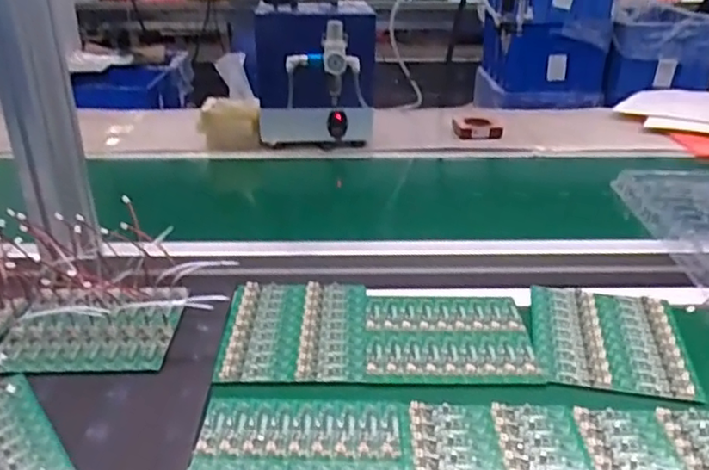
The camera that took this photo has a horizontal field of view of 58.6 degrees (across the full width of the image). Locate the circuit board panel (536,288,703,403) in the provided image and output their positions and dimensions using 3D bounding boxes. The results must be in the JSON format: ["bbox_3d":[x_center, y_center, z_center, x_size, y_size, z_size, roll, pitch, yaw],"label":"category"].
[{"bbox_3d":[0.307,0.124,0.768,0.172,0.010,0.192,6,27,12],"label":"circuit board panel"}]

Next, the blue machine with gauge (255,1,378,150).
[{"bbox_3d":[-0.073,-0.352,1.369,0.250,0.272,0.214,2,26,5],"label":"blue machine with gauge"}]

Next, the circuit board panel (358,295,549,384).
[{"bbox_3d":[0.111,0.124,0.772,0.203,0.018,0.172,0,26,0],"label":"circuit board panel"}]

